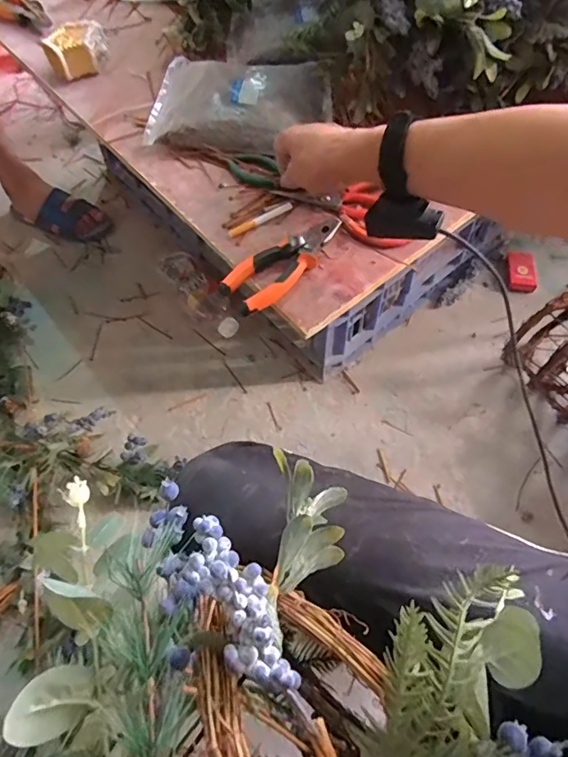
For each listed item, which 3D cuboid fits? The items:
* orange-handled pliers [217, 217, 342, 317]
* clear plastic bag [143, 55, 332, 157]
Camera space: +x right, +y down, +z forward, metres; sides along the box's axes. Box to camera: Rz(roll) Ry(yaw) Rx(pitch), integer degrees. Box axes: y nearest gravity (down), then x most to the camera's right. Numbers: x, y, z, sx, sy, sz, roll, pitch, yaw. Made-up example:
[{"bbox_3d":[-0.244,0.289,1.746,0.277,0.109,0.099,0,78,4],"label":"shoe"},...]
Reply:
[{"bbox_3d":[0.001,-0.131,0.557,0.155,0.033,0.058,-41,69,-18],"label":"orange-handled pliers"},{"bbox_3d":[-0.055,-0.362,0.662,0.226,0.045,0.158,9,63,6],"label":"clear plastic bag"}]

